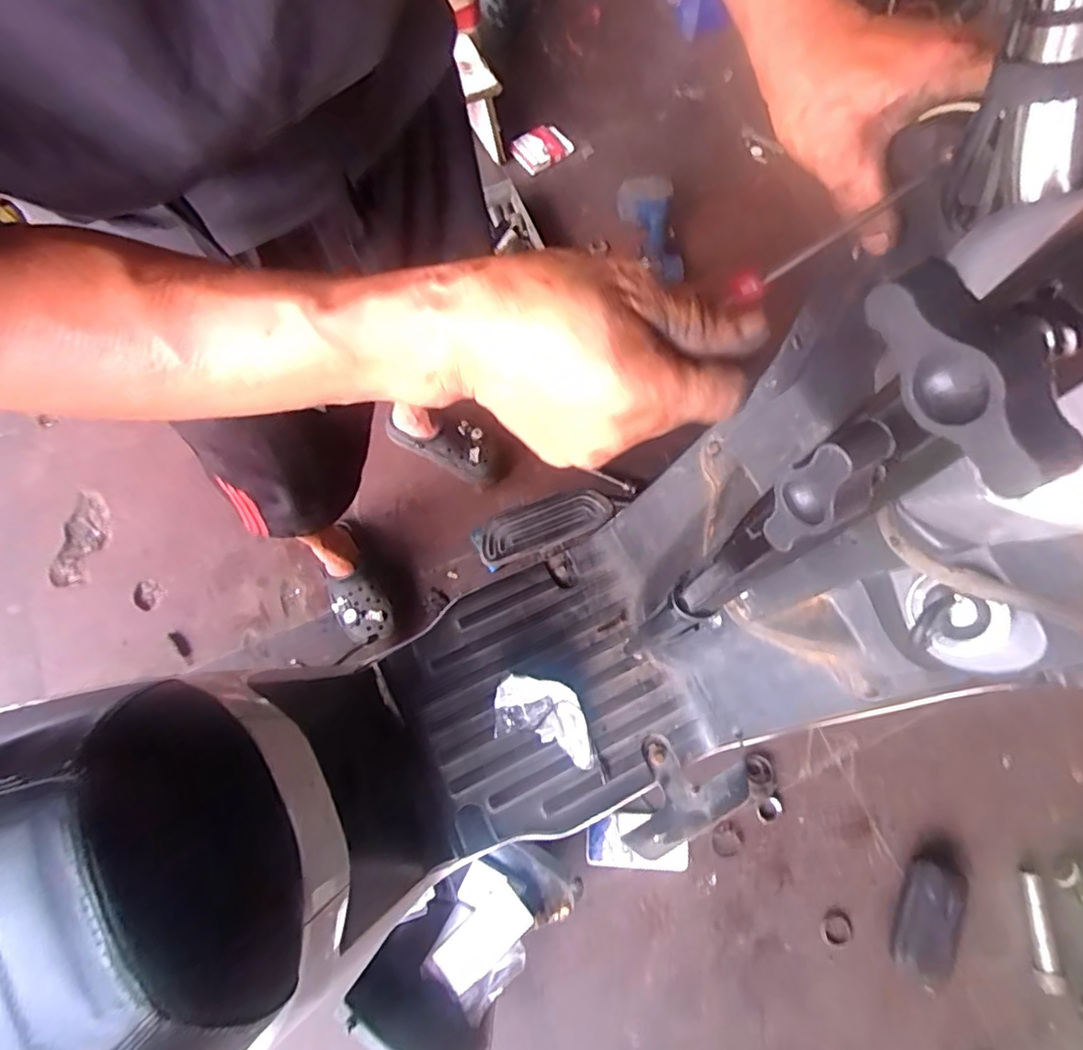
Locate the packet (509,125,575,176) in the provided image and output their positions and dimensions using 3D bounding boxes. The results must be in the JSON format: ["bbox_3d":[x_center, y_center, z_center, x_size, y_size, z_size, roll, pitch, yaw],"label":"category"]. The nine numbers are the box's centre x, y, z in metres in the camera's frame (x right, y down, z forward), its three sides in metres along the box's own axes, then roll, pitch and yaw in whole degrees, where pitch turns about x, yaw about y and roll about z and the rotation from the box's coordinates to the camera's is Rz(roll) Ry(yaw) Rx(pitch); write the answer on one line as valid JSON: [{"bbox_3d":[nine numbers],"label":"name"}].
[{"bbox_3d":[0.000,-0.903,1.447,0.122,0.031,0.101,-36,93,0],"label":"packet"}]

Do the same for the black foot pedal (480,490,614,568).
[{"bbox_3d":[0.004,-0.003,0.863,0.194,0.023,0.071,-22,74,-8],"label":"black foot pedal"}]

